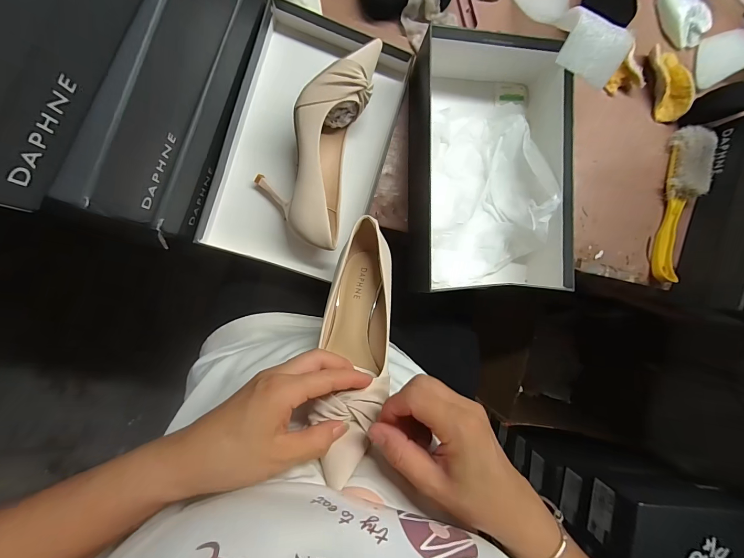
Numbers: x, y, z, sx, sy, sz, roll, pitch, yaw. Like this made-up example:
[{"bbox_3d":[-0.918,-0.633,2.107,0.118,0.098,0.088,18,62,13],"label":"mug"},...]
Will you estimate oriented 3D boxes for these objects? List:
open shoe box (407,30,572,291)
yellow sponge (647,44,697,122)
[{"bbox_3d":[0.152,-0.151,0.439,0.196,0.110,0.331,0,91,-8],"label":"open shoe box"},{"bbox_3d":[0.442,-0.290,0.492,0.052,0.031,0.106,-10,93,-8],"label":"yellow sponge"}]

